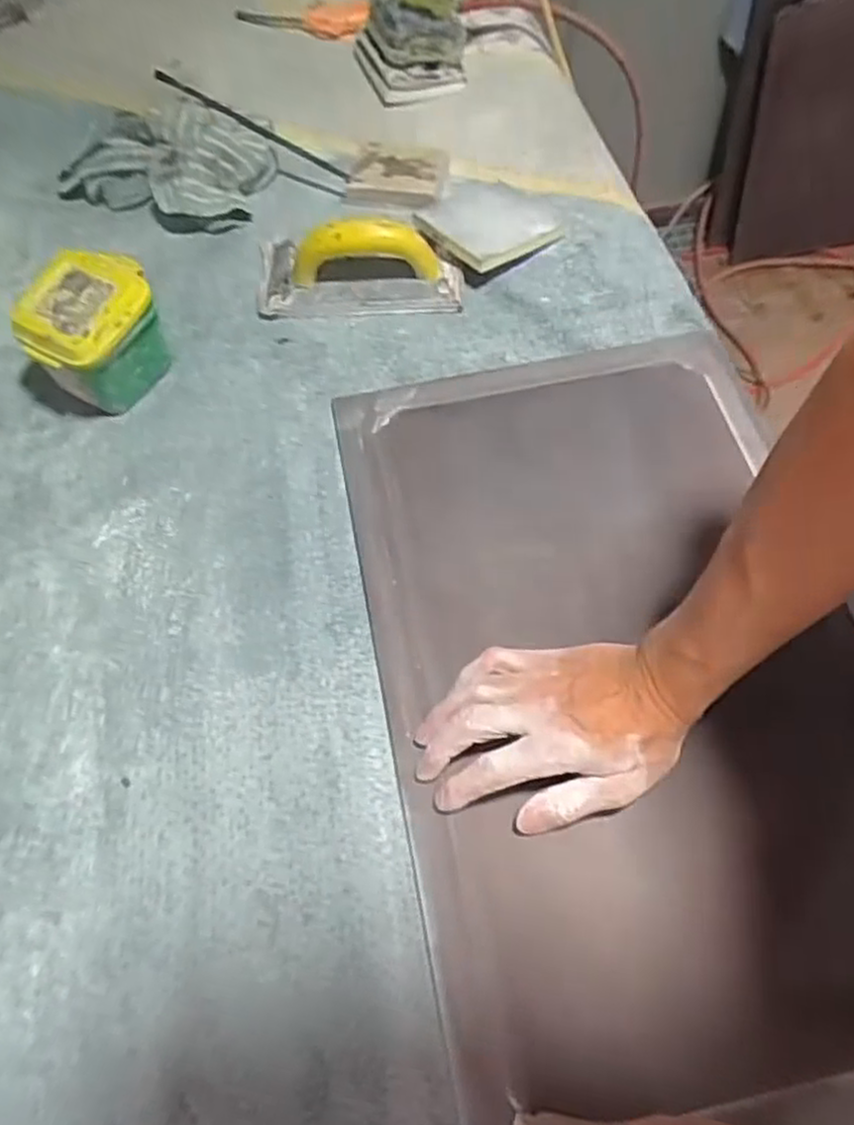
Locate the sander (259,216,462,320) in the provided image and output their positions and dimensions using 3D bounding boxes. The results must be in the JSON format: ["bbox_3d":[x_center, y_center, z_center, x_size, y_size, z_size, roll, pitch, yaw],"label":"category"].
[{"bbox_3d":[-0.065,-0.290,0.713,0.197,0.062,0.094,-1,62,2],"label":"sander"}]

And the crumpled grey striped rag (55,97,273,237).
[{"bbox_3d":[-0.277,-0.426,0.795,0.213,0.068,0.135,14,63,10],"label":"crumpled grey striped rag"}]

